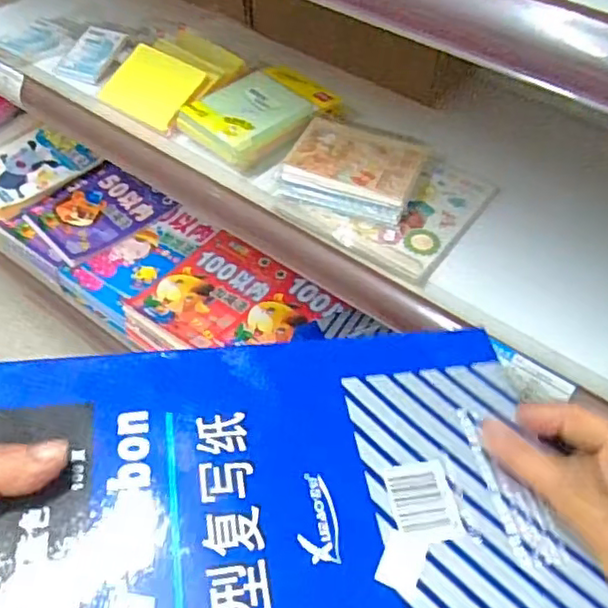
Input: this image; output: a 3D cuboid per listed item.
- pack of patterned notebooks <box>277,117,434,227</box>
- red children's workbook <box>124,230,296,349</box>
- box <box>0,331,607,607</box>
[{"bbox_3d":[0.049,-0.127,0.577,0.115,0.022,0.107,16,52,12],"label":"pack of patterned notebooks"},{"bbox_3d":[-0.121,-0.022,0.814,0.149,0.015,0.187,32,52,28],"label":"red children's workbook"},{"bbox_3d":[-0.008,0.091,0.269,0.244,0.008,0.185,-5,49,-11],"label":"box"}]

